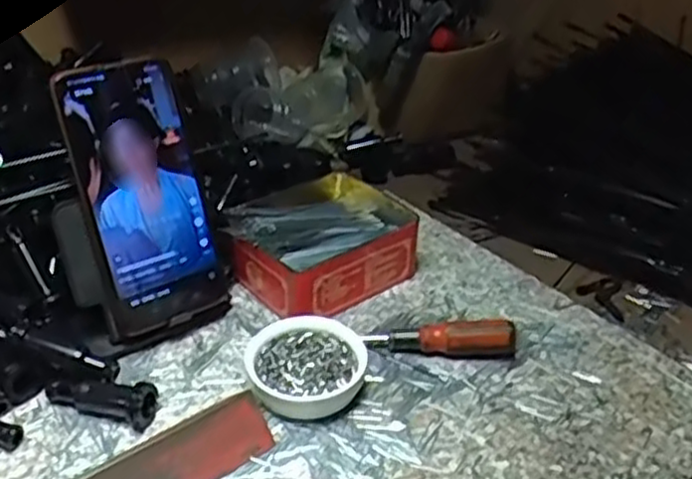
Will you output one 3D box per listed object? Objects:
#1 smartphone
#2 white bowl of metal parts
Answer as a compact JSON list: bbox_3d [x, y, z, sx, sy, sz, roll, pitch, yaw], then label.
[{"bbox_3d":[-0.132,-0.028,0.486,0.088,0.164,0.013,-24,16,-31],"label":"smartphone"},{"bbox_3d":[-0.025,0.079,0.465,0.071,0.028,0.063,4,33,2],"label":"white bowl of metal parts"}]

